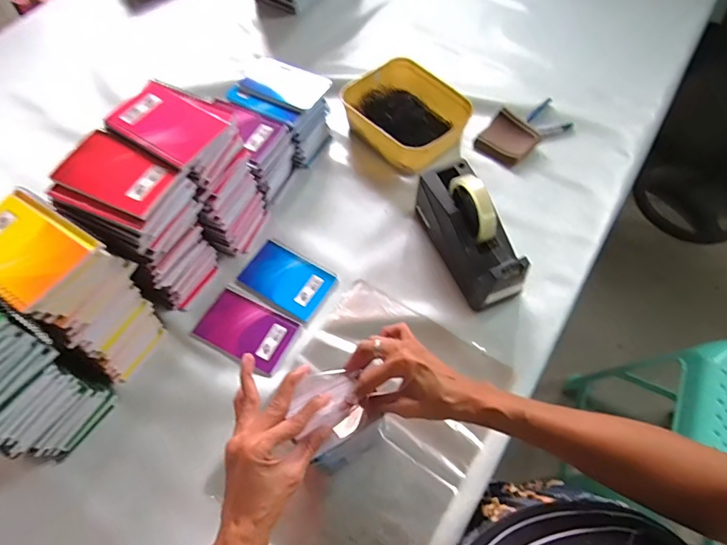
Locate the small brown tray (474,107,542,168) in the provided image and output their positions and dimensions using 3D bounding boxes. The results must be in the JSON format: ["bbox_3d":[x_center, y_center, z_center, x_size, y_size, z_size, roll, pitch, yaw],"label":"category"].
[{"bbox_3d":[0.249,-0.231,0.737,0.079,0.024,0.087,-40,68,-18],"label":"small brown tray"}]

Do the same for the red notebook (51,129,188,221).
[{"bbox_3d":[-0.276,-0.111,0.479,0.133,0.008,0.076,23,65,13],"label":"red notebook"}]

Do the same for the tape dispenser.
[{"bbox_3d":[0.151,-0.060,0.602,0.077,0.123,0.198,-21,64,-10],"label":"tape dispenser"}]

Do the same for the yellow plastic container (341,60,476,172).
[{"bbox_3d":[0.072,-0.268,0.755,0.158,0.081,0.201,-40,68,-18],"label":"yellow plastic container"}]

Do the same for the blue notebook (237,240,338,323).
[{"bbox_3d":[-0.113,0.009,0.638,0.129,0.006,0.086,29,66,15],"label":"blue notebook"}]

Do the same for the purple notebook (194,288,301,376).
[{"bbox_3d":[-0.162,0.077,0.601,0.130,0.006,0.088,25,65,13],"label":"purple notebook"}]

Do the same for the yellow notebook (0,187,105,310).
[{"bbox_3d":[-0.345,-0.028,0.436,0.128,0.011,0.094,30,66,16],"label":"yellow notebook"}]

